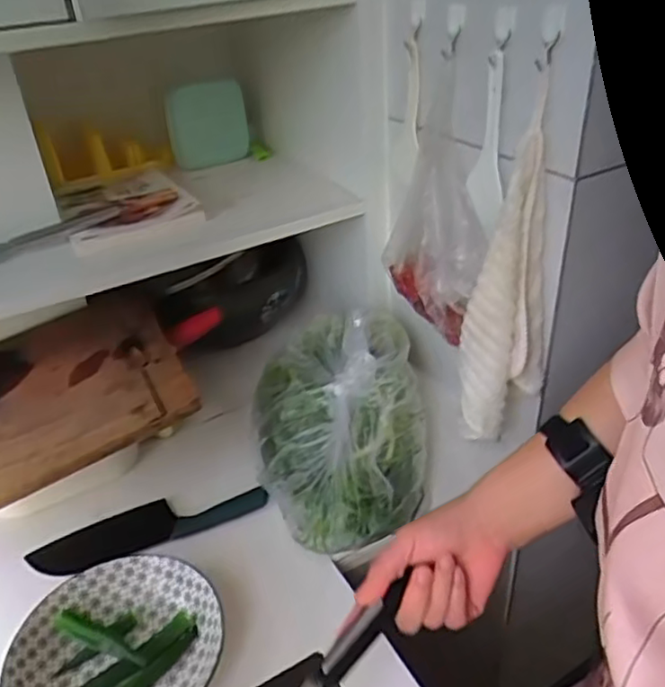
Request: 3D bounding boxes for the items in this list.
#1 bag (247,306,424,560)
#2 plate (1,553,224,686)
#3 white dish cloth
[{"bbox_3d":[0.008,0.077,0.812,0.212,0.115,0.356,-5,34,-2],"label":"bag"},{"bbox_3d":[-0.208,0.302,0.624,0.194,0.056,0.176,-22,38,-25],"label":"plate"},{"bbox_3d":[0.189,-0.064,0.692,0.088,0.348,0.095,7,35,17],"label":"white dish cloth"}]

